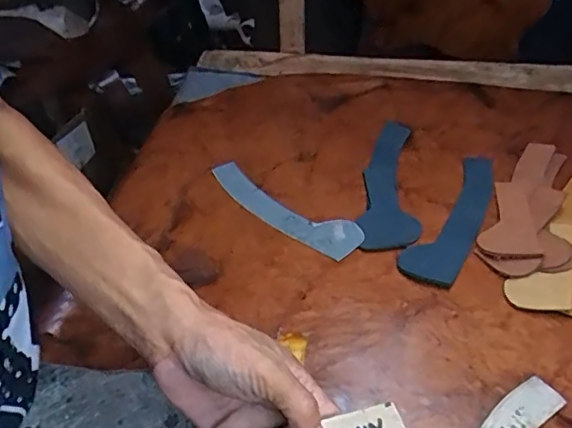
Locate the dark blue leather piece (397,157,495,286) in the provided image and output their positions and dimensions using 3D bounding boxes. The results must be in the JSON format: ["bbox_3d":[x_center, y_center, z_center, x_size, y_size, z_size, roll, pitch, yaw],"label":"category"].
[{"bbox_3d":[0.183,0.003,0.595,0.054,0.008,0.205,22,48,25],"label":"dark blue leather piece"}]

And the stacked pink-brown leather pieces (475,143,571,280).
[{"bbox_3d":[0.261,-0.018,0.599,0.085,0.019,0.220,11,47,16],"label":"stacked pink-brown leather pieces"}]

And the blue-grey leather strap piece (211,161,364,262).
[{"bbox_3d":[-0.010,-0.007,0.614,0.199,0.008,0.052,28,58,29],"label":"blue-grey leather strap piece"}]

